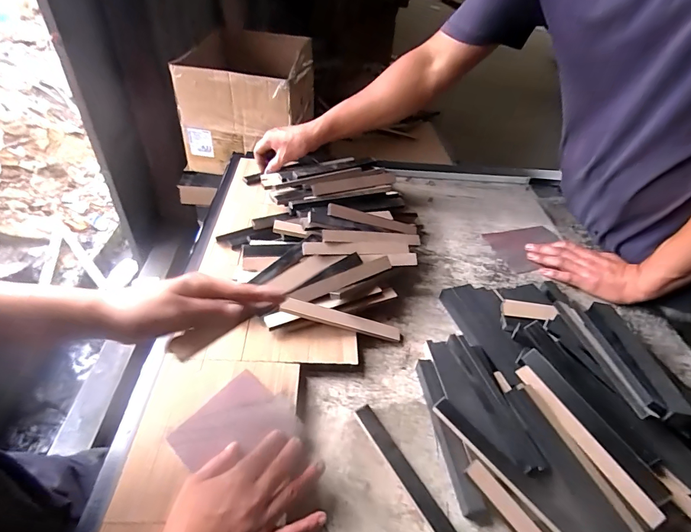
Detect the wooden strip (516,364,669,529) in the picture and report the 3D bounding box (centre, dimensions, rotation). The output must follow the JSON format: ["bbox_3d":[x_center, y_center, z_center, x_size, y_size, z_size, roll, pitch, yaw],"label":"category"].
[{"bbox_3d":[0.249,0.179,0.400,0.020,0.011,0.172,-17,48,-24],"label":"wooden strip"}]

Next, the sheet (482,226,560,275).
[{"bbox_3d":[0.349,-0.034,0.718,0.151,0.005,0.110,-9,45,-17],"label":"sheet"}]

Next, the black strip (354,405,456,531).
[{"bbox_3d":[0.065,0.227,0.411,0.020,0.008,0.171,-21,48,-26],"label":"black strip"}]

